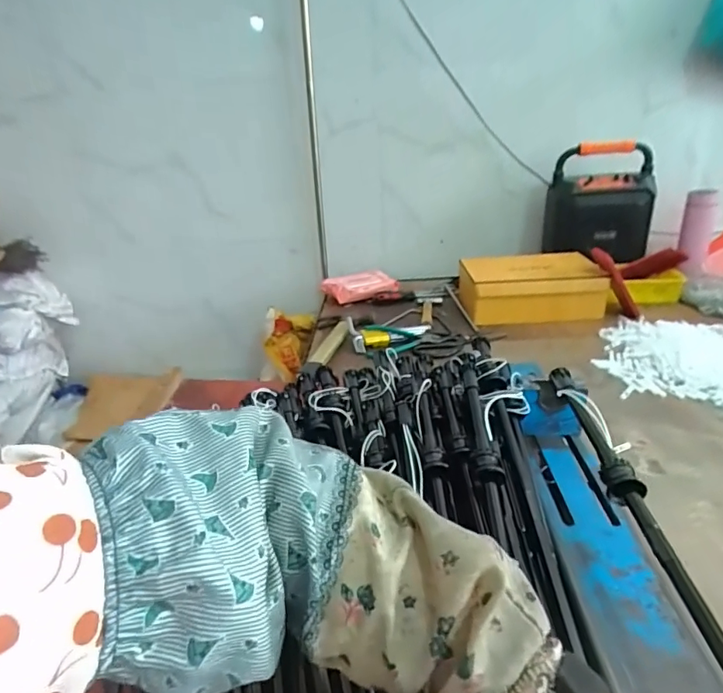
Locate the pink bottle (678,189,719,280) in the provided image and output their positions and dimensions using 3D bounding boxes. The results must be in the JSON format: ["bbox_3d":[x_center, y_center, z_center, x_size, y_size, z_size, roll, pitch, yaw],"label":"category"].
[{"bbox_3d":[0.729,-0.246,1.053,0.061,0.189,0.062,8,-4,21],"label":"pink bottle"}]

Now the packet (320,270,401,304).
[{"bbox_3d":[-0.004,-0.155,1.243,0.198,0.059,0.074,-9,26,-8],"label":"packet"}]

